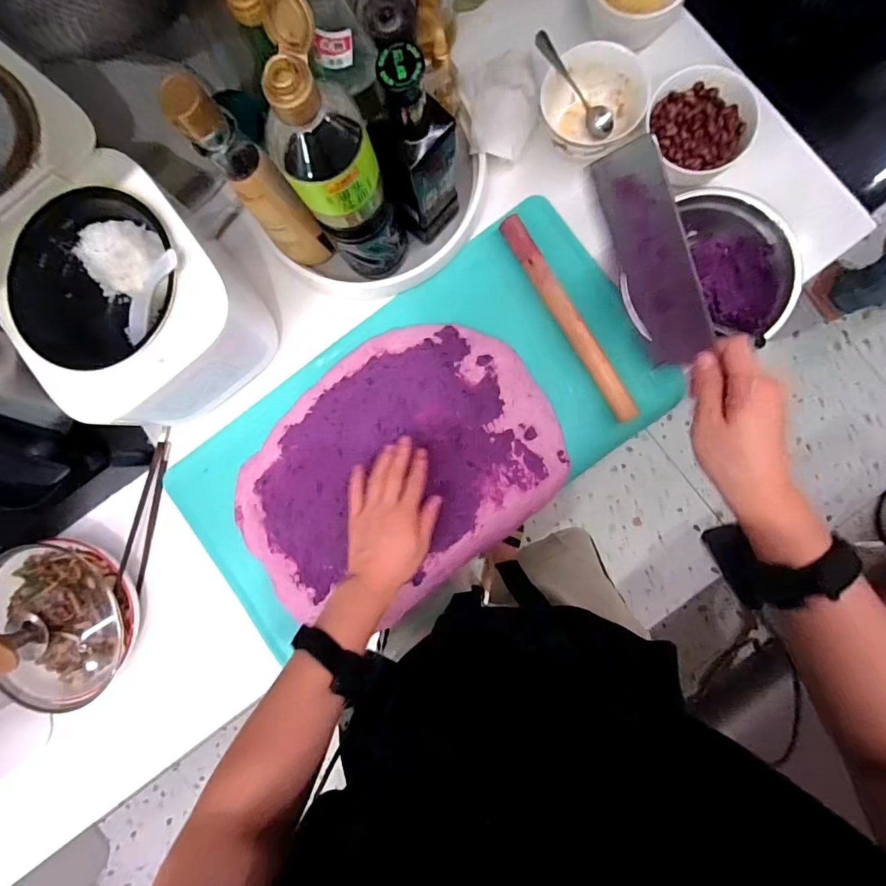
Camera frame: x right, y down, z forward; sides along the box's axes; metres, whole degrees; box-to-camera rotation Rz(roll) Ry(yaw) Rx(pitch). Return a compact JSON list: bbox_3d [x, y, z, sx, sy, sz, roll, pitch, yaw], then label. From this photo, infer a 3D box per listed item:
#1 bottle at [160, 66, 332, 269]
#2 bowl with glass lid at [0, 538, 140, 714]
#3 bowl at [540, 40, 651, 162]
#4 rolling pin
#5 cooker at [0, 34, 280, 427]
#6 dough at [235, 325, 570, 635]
[{"bbox_3d":[-0.173,-0.239,0.433,0.052,0.236,0.047,-41,86,3],"label":"bottle"},{"bbox_3d":[-0.481,0.222,0.526,0.201,0.097,0.205,-24,87,4],"label":"bowl with glass lid"},{"bbox_3d":[0.175,-0.388,0.516,0.120,0.051,0.114,0,89,5],"label":"bowl"},{"bbox_3d":[0.150,-0.150,0.528,0.027,0.025,0.281,-32,87,3],"label":"rolling pin"},{"bbox_3d":[-0.346,-0.151,0.390,0.212,0.356,0.230,-36,86,3],"label":"cooker"},{"bbox_3d":[-0.061,0.035,0.546,0.399,0.013,0.291,-39,86,3],"label":"dough"}]

